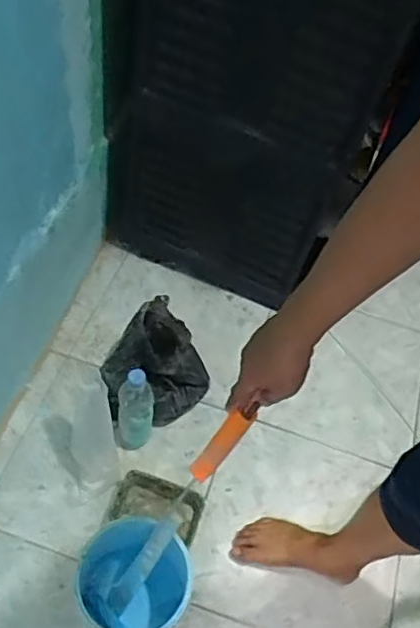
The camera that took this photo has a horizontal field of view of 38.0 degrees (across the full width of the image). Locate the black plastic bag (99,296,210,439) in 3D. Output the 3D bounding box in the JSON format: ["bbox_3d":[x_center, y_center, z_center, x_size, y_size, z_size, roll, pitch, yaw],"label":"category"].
[{"bbox_3d":[-0.125,0.105,1.286,0.237,0.189,0.191,-34,65,-29],"label":"black plastic bag"}]

